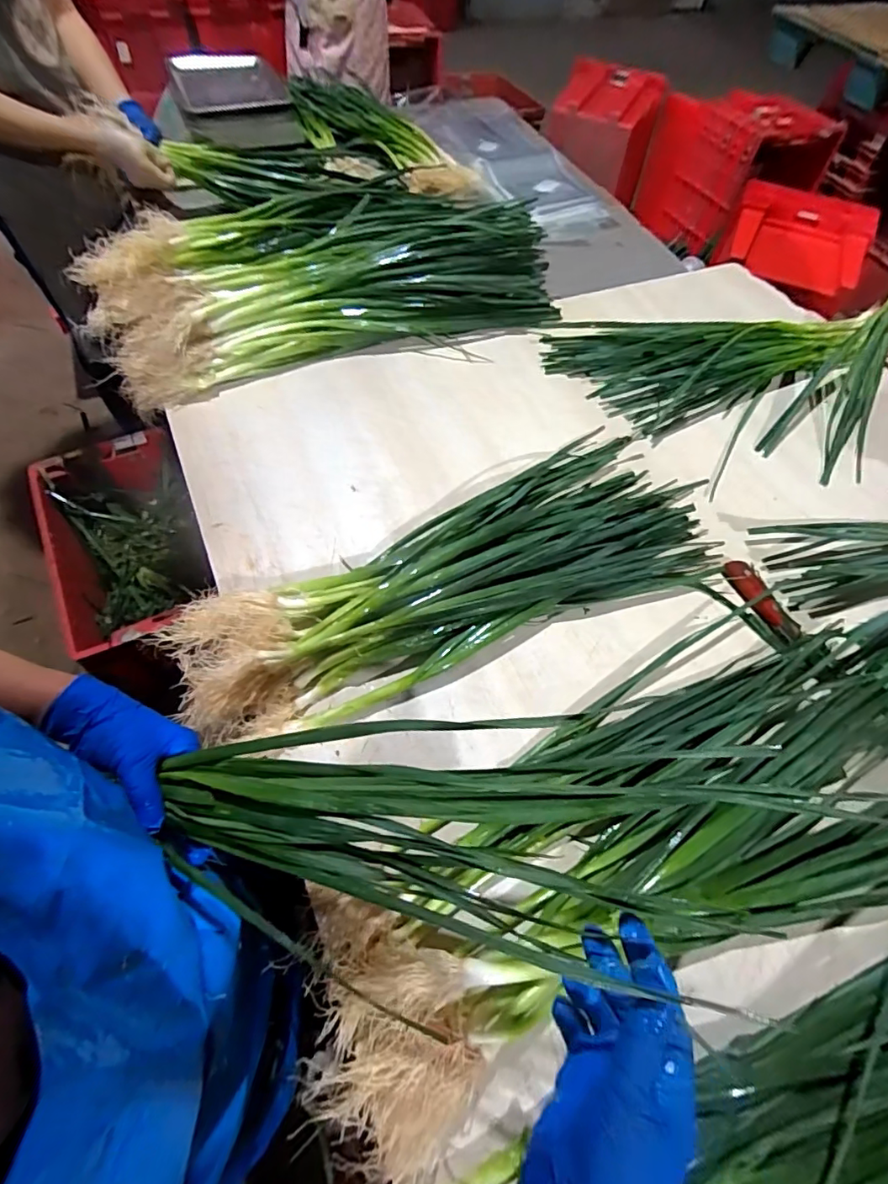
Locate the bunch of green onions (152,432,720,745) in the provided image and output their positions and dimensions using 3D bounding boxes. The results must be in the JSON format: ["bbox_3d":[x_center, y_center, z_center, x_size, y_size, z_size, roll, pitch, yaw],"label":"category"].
[{"bbox_3d":[0.023,-0.034,0.649,0.693,0.055,0.249,-21,62,-15],"label":"bunch of green onions"}]

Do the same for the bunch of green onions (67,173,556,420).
[{"bbox_3d":[-0.211,-0.557,0.921,0.782,0.109,0.374,-19,62,-14],"label":"bunch of green onions"}]

